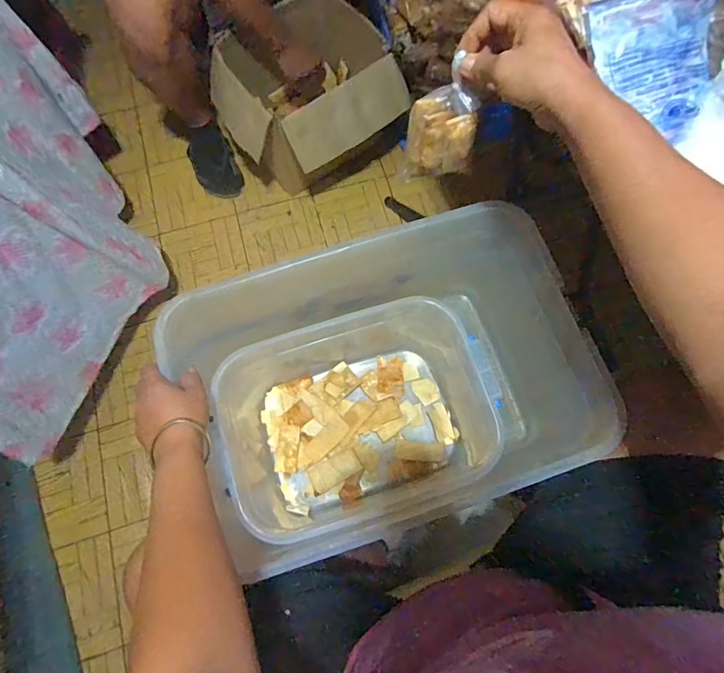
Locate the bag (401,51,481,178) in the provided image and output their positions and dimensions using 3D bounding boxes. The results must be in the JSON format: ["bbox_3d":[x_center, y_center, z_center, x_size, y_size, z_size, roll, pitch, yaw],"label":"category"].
[{"bbox_3d":[0.084,-0.212,0.479,0.068,0.123,0.031,16,74,4],"label":"bag"}]

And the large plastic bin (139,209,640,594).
[{"bbox_3d":[0.025,0.059,0.624,0.455,0.249,0.341,-17,74,-6],"label":"large plastic bin"}]

